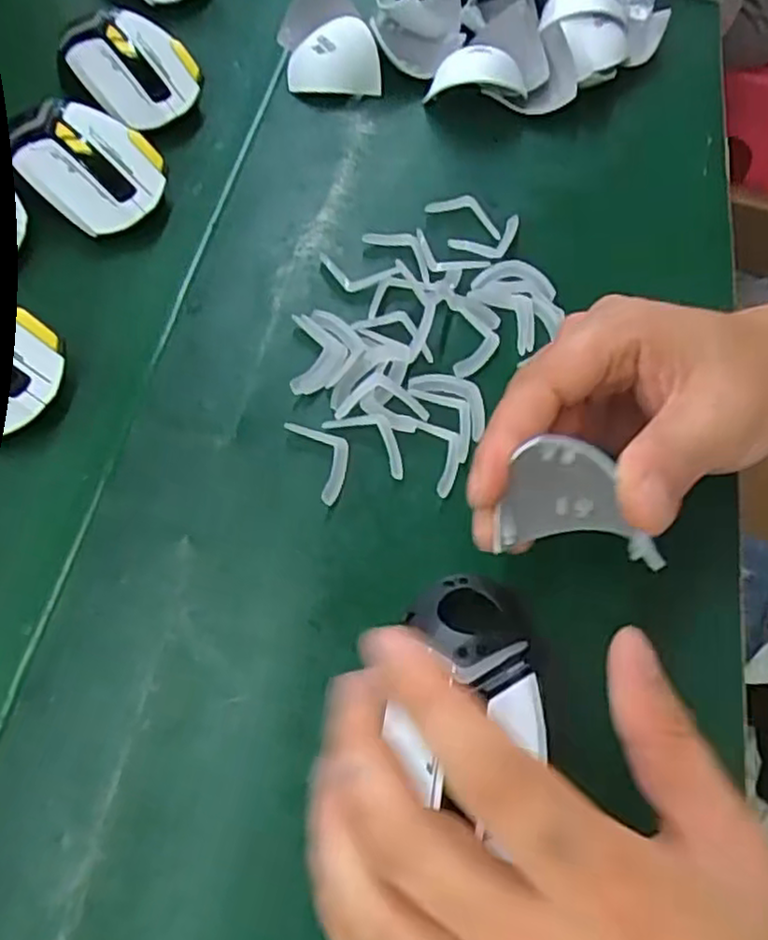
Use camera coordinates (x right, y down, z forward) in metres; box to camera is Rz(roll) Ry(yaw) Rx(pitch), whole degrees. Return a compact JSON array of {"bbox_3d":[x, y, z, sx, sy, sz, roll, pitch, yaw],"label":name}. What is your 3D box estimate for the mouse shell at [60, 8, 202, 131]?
[{"bbox_3d":[-0.154,-0.248,0.441,0.060,0.021,0.076,-40,97,-11],"label":"mouse shell"}]

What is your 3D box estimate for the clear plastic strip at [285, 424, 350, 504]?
[{"bbox_3d":[-0.027,-0.007,0.344,0.024,0.004,0.046,-23,66,-15],"label":"clear plastic strip"}]

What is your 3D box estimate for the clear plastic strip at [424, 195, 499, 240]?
[{"bbox_3d":[0.048,-0.152,0.425,0.045,0.010,0.020,17,63,7],"label":"clear plastic strip"}]

